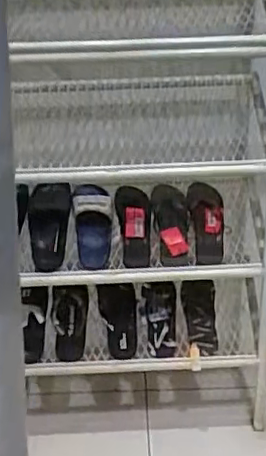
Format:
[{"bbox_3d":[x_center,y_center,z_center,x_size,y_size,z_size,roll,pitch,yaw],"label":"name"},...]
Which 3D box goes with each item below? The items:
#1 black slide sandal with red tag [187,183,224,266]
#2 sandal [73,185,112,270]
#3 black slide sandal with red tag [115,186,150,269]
[{"bbox_3d":[0.211,-0.013,1.673,0.100,0.099,0.258,-3,64,-2],"label":"black slide sandal with red tag"},{"bbox_3d":[-0.108,0.000,1.639,0.099,0.220,0.083,-3,22,-3],"label":"sandal"},{"bbox_3d":[0.004,0.002,1.650,0.089,0.226,0.095,-5,-13,-7],"label":"black slide sandal with red tag"}]

